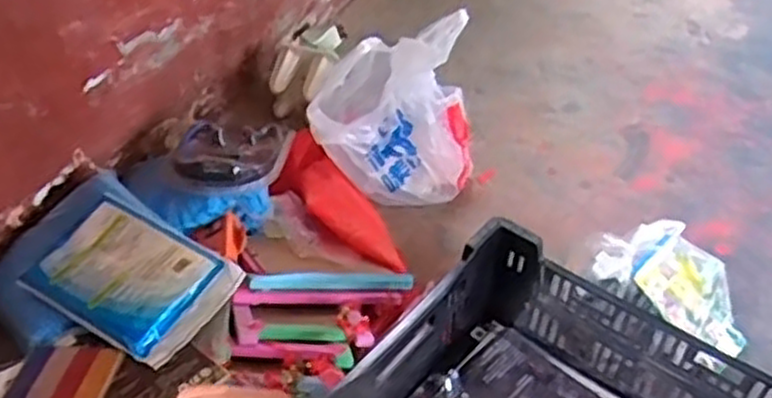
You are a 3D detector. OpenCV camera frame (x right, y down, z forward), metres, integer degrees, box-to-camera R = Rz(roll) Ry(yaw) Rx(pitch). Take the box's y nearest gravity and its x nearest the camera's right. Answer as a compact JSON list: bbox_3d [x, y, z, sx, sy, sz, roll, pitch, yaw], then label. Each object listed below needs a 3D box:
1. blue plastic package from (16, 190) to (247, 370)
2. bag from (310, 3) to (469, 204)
[{"bbox_3d":[-0.286,0.084,0.875,0.208,0.027,0.153,25,55,20],"label":"blue plastic package"},{"bbox_3d":[0.017,-0.139,1.160,0.242,0.307,0.153,4,41,0],"label":"bag"}]

